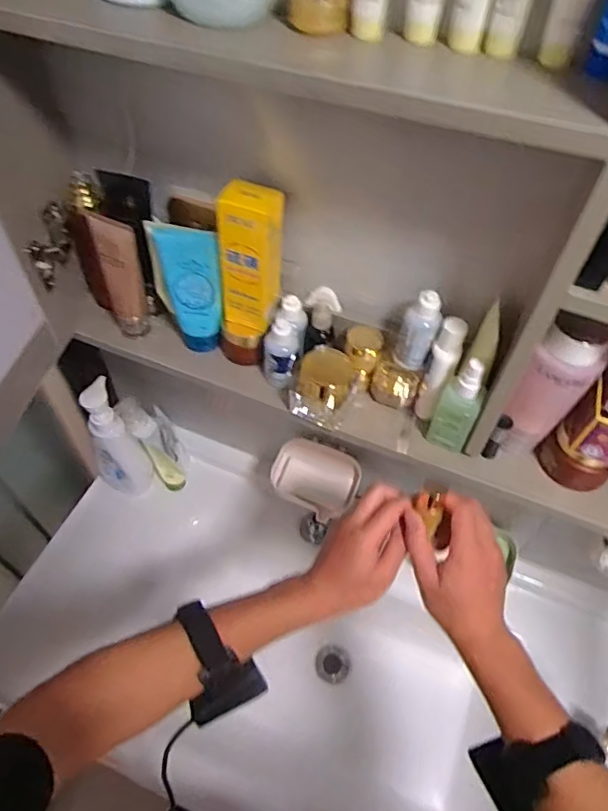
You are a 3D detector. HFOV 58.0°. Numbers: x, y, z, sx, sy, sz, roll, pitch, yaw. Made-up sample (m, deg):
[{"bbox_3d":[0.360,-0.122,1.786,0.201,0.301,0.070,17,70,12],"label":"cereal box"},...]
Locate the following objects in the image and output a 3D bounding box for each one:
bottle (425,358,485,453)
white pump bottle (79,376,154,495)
[{"bbox_3d":[0.157,0.003,0.556,0.041,0.117,0.025,22,56,13],"label":"bottle"},{"bbox_3d":[-0.302,0.059,0.878,0.076,0.244,0.056,-28,60,-22],"label":"white pump bottle"}]

